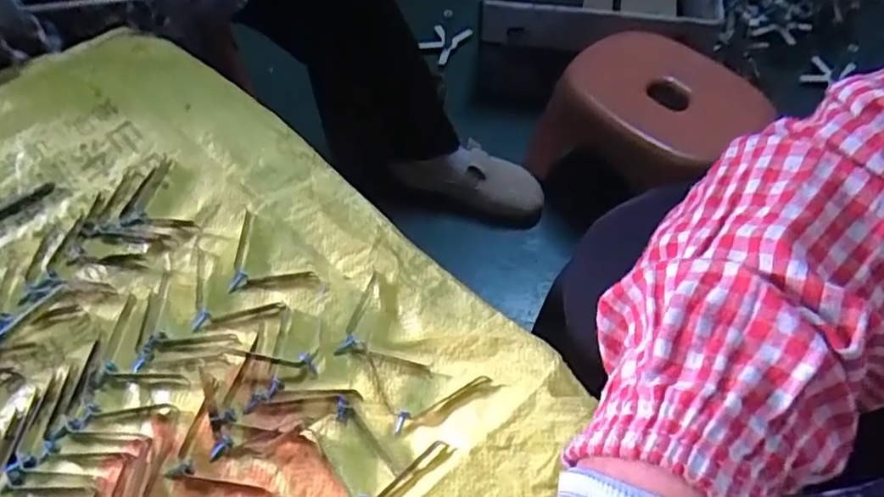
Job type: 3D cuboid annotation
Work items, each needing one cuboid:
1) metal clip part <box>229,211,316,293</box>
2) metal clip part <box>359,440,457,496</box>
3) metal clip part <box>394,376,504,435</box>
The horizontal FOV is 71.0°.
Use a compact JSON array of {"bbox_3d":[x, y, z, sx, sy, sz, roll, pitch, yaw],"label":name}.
[{"bbox_3d":[-0.111,0.000,0.412,0.055,0.004,0.057,-2,55,-1],"label":"metal clip part"},{"bbox_3d":[-0.020,0.121,0.323,0.060,0.005,0.012,-37,61,-6],"label":"metal clip part"},{"bbox_3d":[0.003,0.088,0.344,0.060,0.012,0.012,-20,58,-10],"label":"metal clip part"}]

